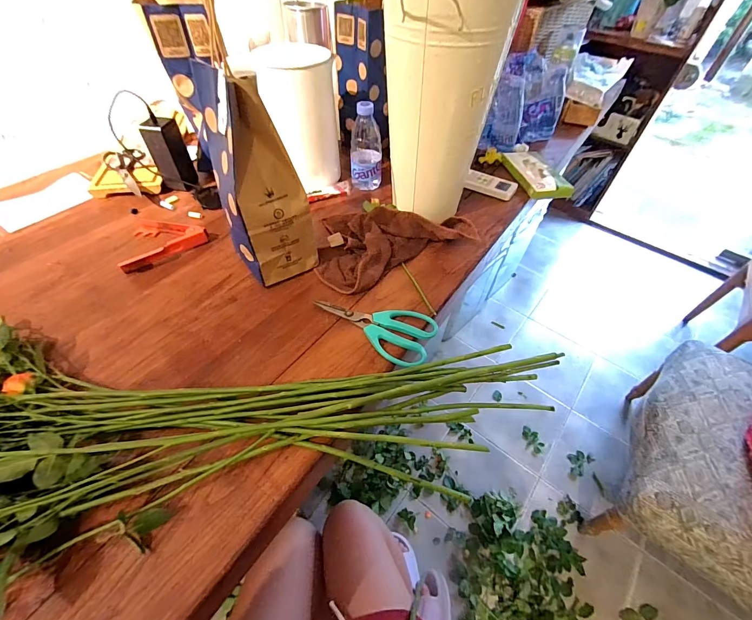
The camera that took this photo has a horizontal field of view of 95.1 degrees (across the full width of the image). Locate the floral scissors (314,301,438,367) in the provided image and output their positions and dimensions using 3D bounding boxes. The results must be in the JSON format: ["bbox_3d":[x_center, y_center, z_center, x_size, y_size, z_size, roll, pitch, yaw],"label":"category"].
[{"bbox_3d":[-0.003,0.016,0.497,0.180,0.014,0.082,26,54,17],"label":"floral scissors"}]

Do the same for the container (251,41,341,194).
[{"bbox_3d":[-0.156,-0.375,0.672,0.142,0.221,0.135,35,57,25],"label":"container"}]

